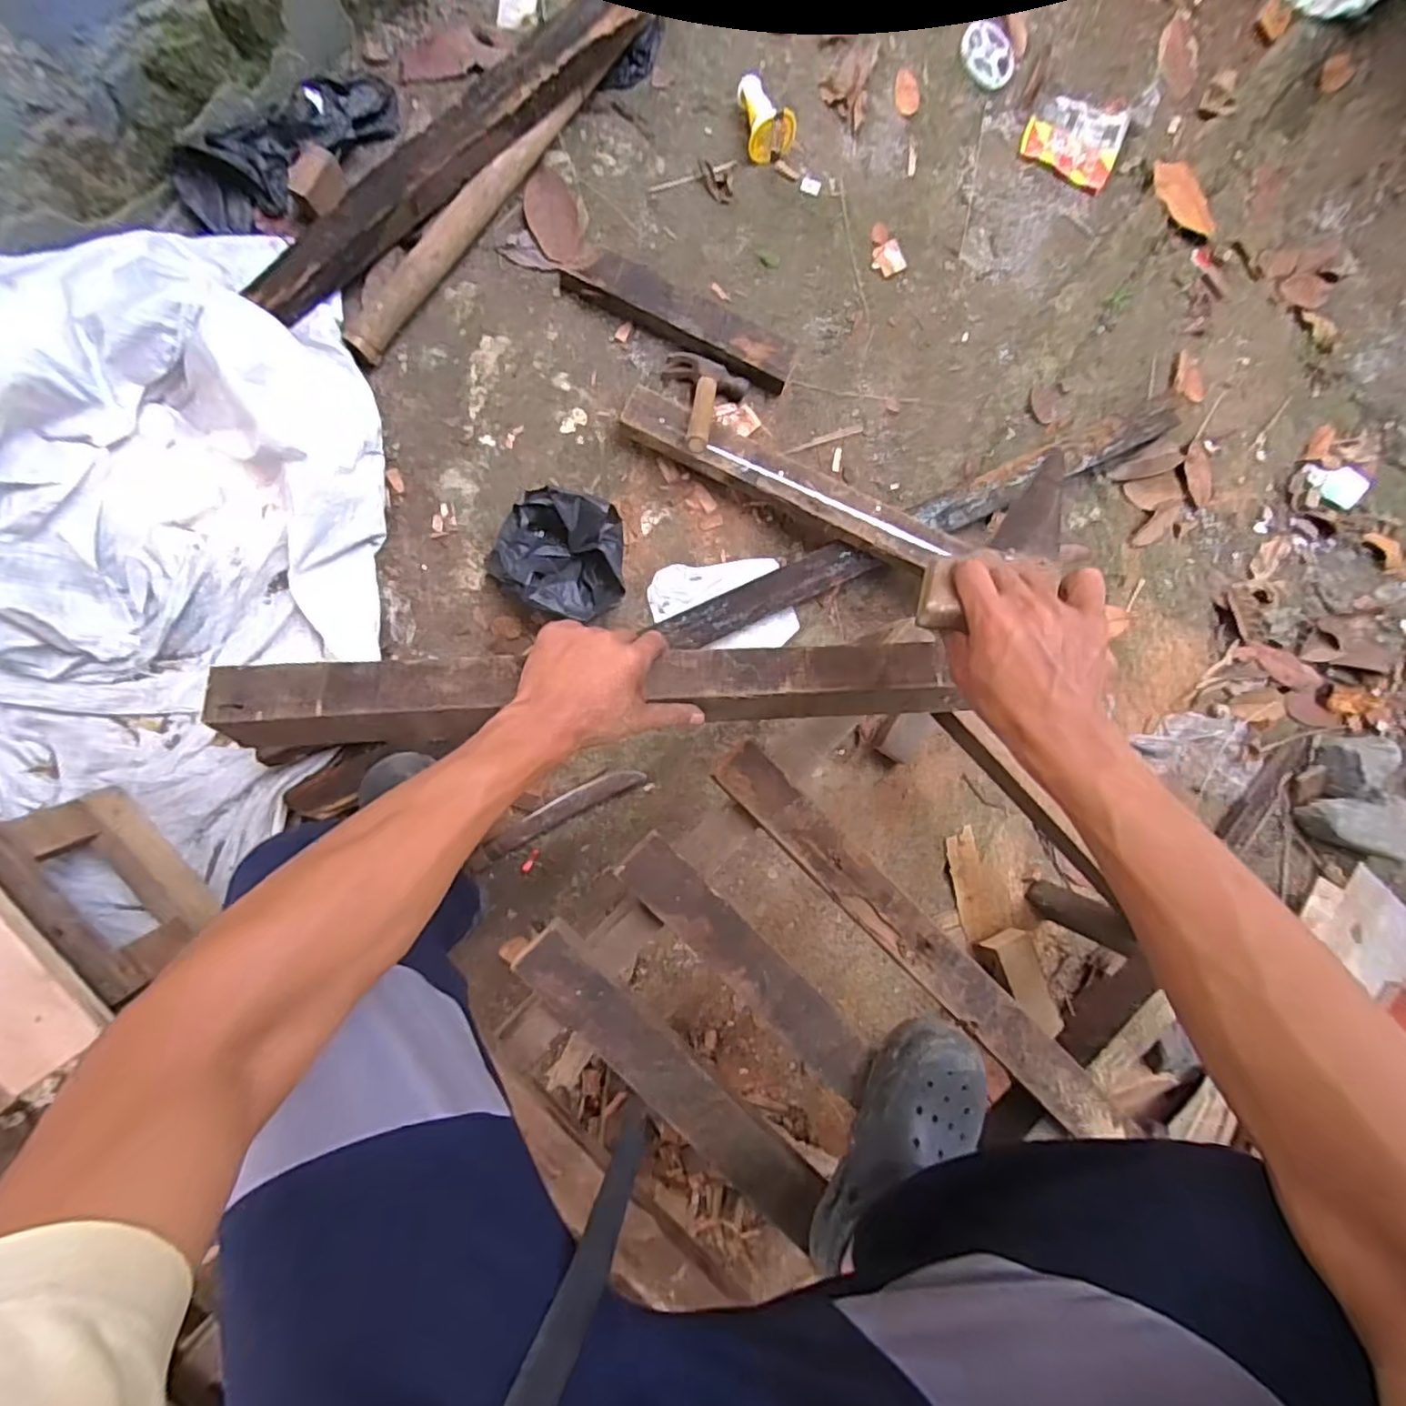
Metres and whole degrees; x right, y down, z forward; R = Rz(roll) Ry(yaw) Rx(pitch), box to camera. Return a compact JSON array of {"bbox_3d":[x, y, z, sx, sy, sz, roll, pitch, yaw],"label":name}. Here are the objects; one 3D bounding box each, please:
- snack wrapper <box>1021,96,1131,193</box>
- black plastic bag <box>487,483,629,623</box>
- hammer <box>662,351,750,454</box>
[{"bbox_3d":[0.608,-0.923,1.049,0.155,0.019,0.122,13,89,-7],"label":"snack wrapper"},{"bbox_3d":[-0.191,-0.207,0.897,0.179,0.098,0.170,32,87,-7],"label":"black plastic bag"},{"bbox_3d":[0.002,-0.415,0.903,0.127,0.052,0.208,5,55,-3],"label":"hammer"}]

